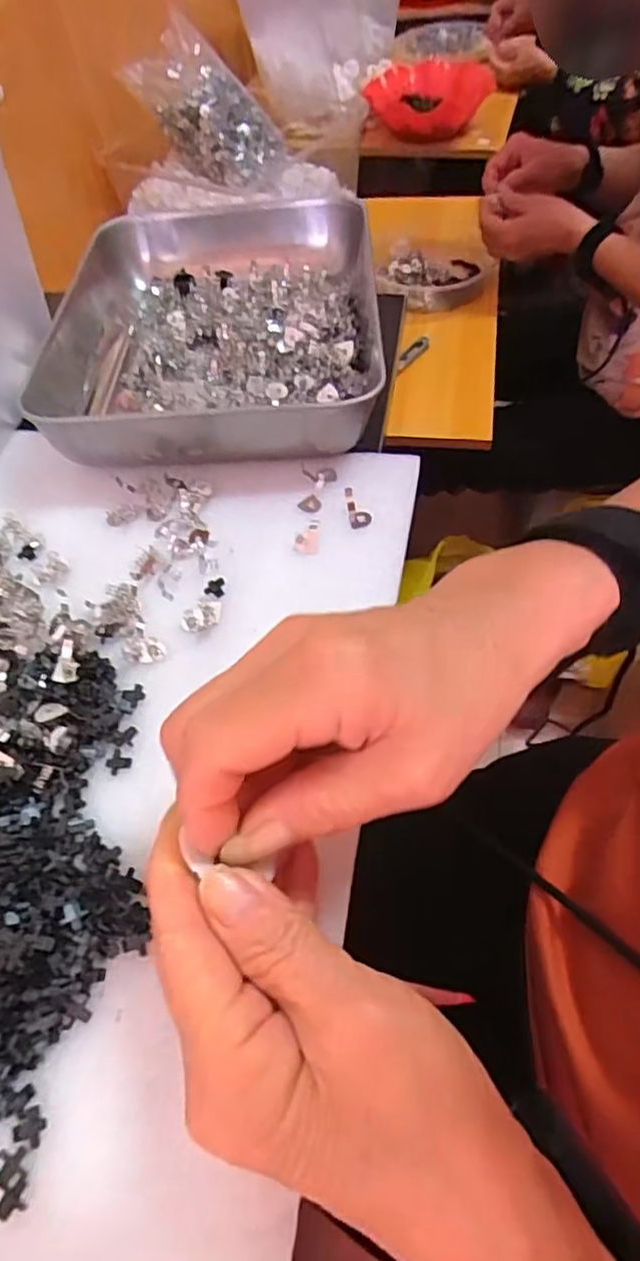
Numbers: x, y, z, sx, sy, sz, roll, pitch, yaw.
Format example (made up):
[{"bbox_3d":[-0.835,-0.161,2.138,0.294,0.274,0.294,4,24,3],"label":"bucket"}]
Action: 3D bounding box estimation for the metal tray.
[{"bbox_3d":[-0.074,-0.197,0.413,0.204,0.044,0.247,-3,56,2],"label":"metal tray"}]

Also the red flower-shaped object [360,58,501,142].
[{"bbox_3d":[0.219,-1.045,1.252,0.243,0.077,0.377,4,56,6],"label":"red flower-shaped object"}]

